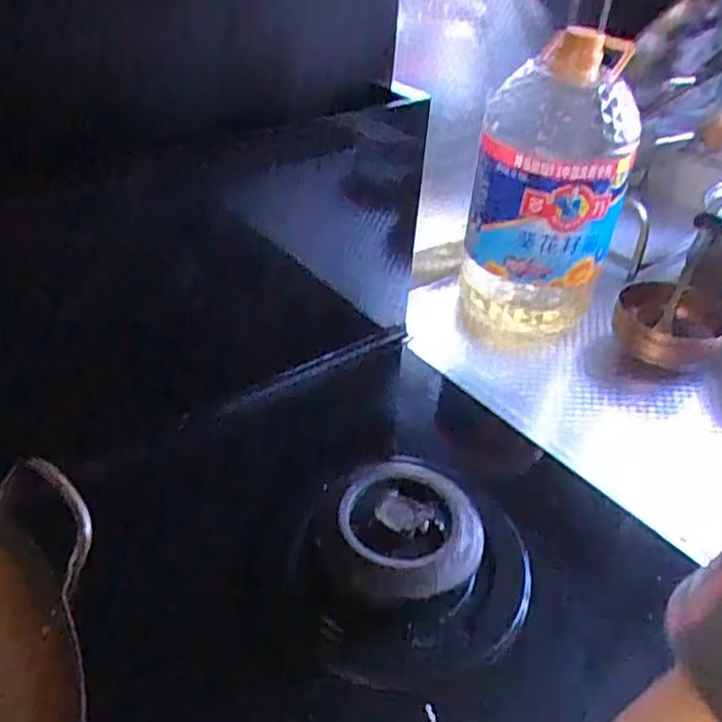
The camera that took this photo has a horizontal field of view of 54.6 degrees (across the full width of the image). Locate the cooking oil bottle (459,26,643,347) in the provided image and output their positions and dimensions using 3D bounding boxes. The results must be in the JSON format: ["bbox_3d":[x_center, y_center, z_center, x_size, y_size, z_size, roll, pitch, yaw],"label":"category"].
[{"bbox_3d":[0.211,-0.188,0.811,0.161,0.318,0.127,5,38,1],"label":"cooking oil bottle"}]

